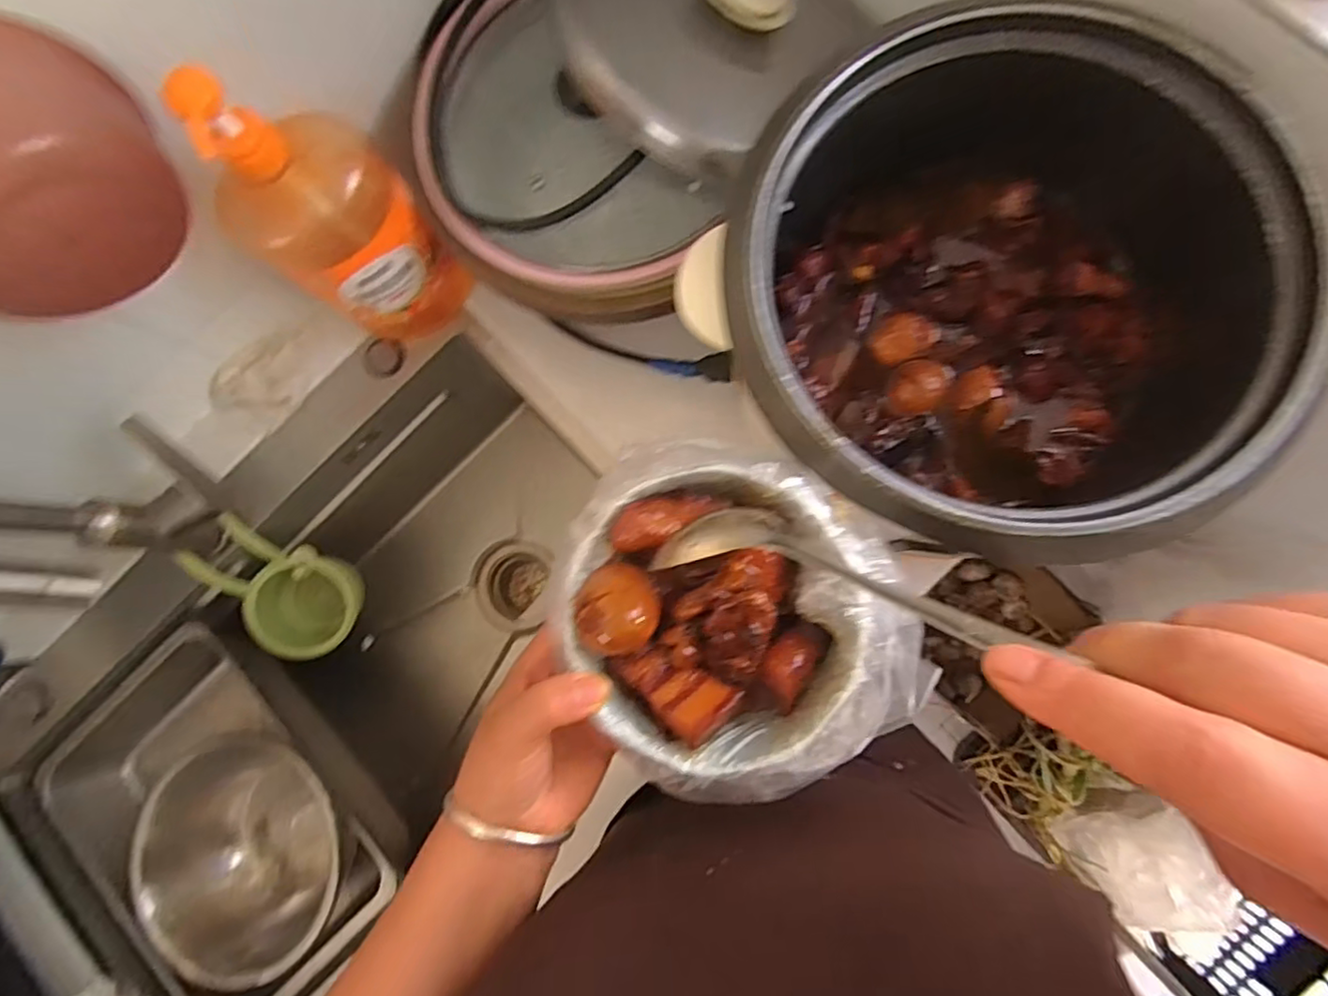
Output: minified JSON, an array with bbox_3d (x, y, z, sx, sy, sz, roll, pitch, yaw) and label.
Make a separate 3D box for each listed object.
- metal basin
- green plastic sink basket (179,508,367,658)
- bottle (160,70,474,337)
[{"bbox_3d":[-0.392,0.332,0.622,0.194,0.126,0.211,-1,84,6],"label":"metal basin"},{"bbox_3d":[-0.391,0.098,0.655,0.108,0.137,0.143,-20,82,3],"label":"green plastic sink basket"},{"bbox_3d":[-0.253,-0.213,0.487,0.082,0.260,0.117,37,89,8],"label":"bottle"}]

